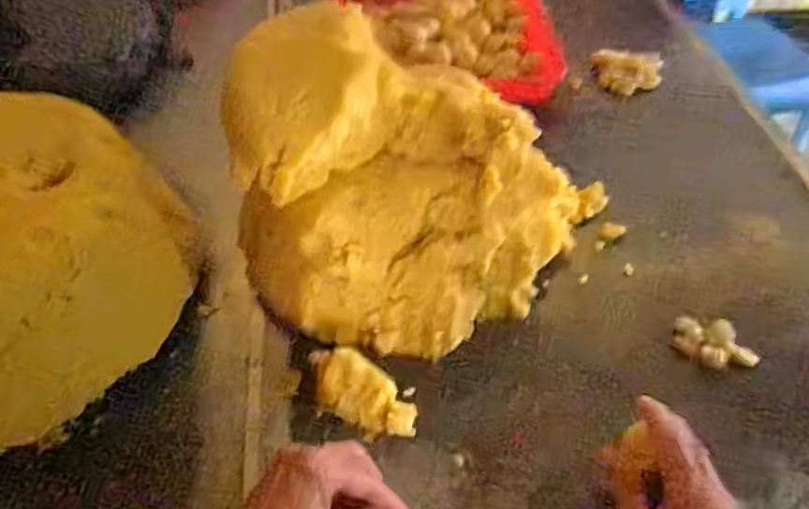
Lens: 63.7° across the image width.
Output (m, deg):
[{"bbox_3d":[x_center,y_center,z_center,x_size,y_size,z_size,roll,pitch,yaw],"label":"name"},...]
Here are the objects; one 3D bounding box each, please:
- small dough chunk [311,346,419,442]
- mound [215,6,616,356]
[{"bbox_3d":[-0.037,0.114,0.533,0.096,0.036,0.046,24,53,21],"label":"small dough chunk"},{"bbox_3d":[0.012,-0.057,0.560,0.285,0.217,0.198,10,49,10],"label":"mound"}]

